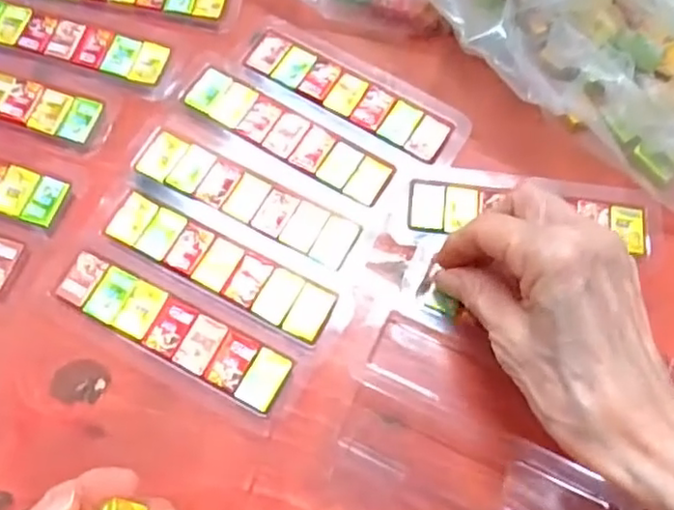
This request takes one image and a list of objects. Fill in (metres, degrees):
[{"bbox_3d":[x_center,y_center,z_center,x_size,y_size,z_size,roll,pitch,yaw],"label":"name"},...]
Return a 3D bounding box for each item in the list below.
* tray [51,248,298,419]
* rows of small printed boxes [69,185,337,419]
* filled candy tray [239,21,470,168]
[{"bbox_3d":[-0.079,0.035,0.305,0.122,0.006,0.030,26,71,9],"label":"tray"},{"bbox_3d":[-0.059,0.004,0.315,0.122,0.004,0.029,26,71,9],"label":"rows of small printed boxes"},{"bbox_3d":[0.011,-0.092,0.356,0.132,0.005,0.041,29,71,10],"label":"filled candy tray"}]

